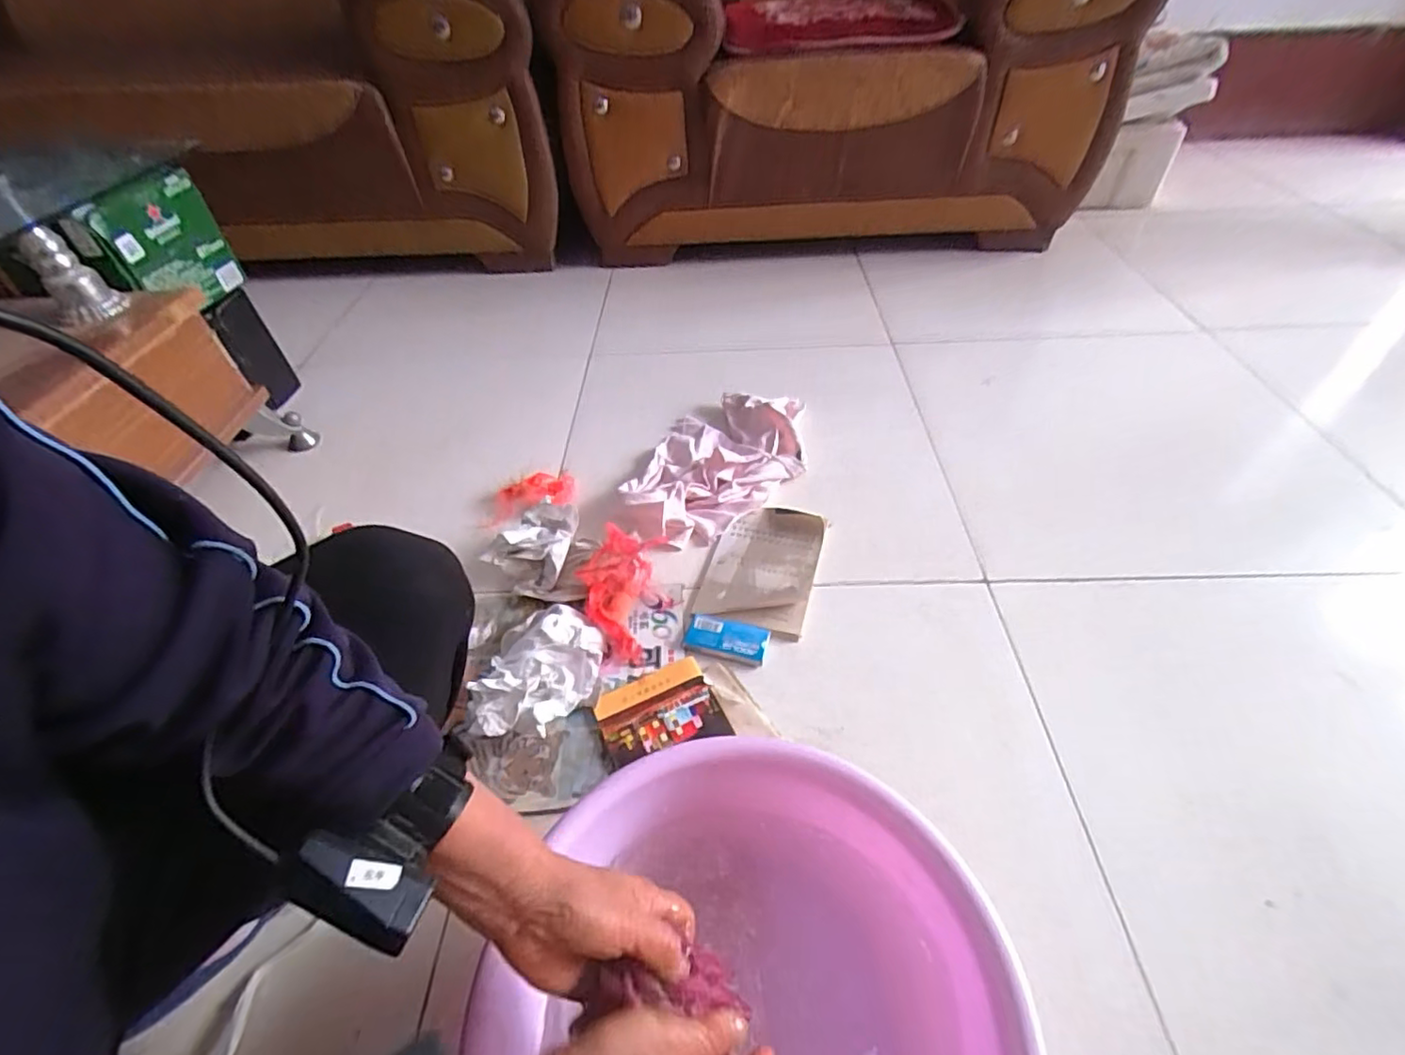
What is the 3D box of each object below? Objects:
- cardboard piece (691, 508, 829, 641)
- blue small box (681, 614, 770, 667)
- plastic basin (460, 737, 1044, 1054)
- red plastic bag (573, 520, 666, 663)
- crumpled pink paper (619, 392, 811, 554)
[{"bbox_3d":[0.079,0.045,0.811,0.141,0.026,0.201,12,49,14],"label":"cardboard piece"},{"bbox_3d":[0.028,0.133,0.736,0.098,0.018,0.052,14,49,15],"label":"blue small box"},{"bbox_3d":[0.038,0.353,0.434,0.329,0.126,0.344,-2,47,2],"label":"plastic basin"},{"bbox_3d":[-0.108,0.081,0.766,0.089,0.052,0.176,0,66,3],"label":"red plastic bag"},{"bbox_3d":[0.029,-0.107,0.946,0.239,0.042,0.361,10,48,12],"label":"crumpled pink paper"}]

